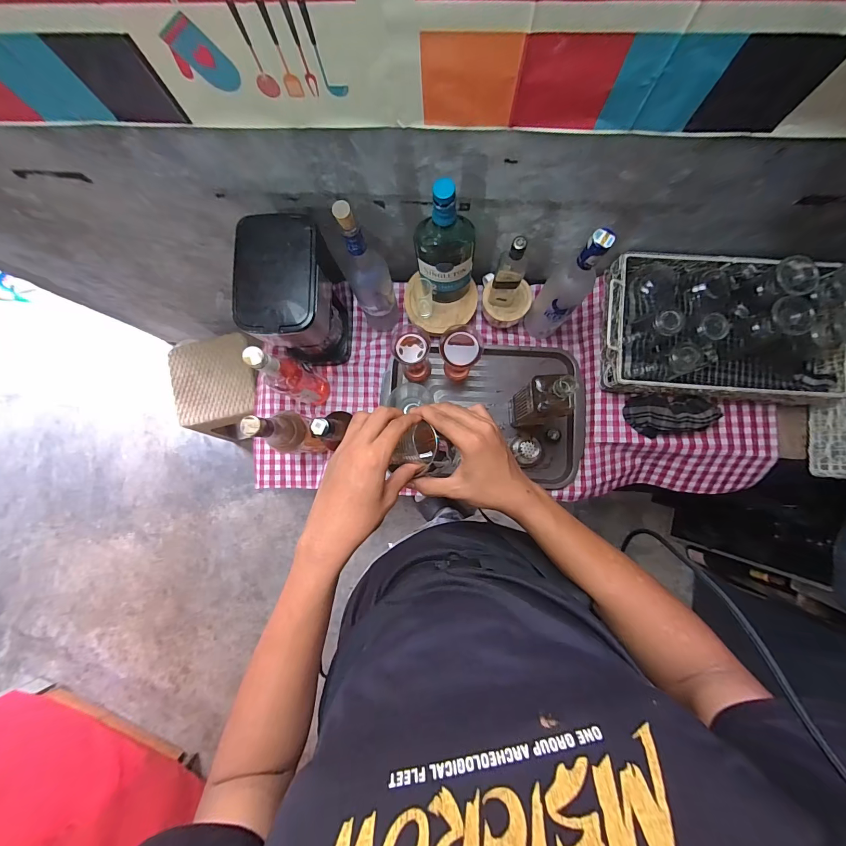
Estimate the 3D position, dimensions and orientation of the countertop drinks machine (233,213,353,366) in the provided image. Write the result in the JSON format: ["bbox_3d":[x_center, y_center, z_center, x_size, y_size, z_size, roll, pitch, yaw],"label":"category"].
[{"bbox_3d":[-0.235,-0.229,0.713,0.135,0.280,0.188,8,85,3],"label":"countertop drinks machine"}]

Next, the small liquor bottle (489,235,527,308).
[{"bbox_3d":[0.159,-0.271,0.657,0.052,0.191,0.041,17,80,4],"label":"small liquor bottle"}]

